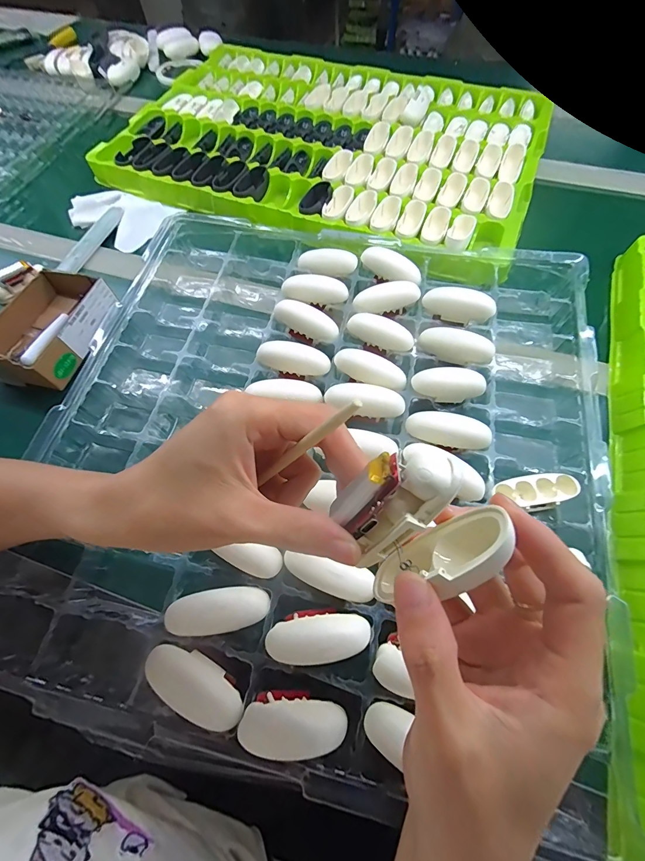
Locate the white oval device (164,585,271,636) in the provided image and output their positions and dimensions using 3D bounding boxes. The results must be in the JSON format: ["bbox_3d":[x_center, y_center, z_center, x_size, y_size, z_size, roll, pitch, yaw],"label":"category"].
[{"bbox_3d":[-0.070,0.119,0.231,0.066,0.011,0.025,-10,65,-4],"label":"white oval device"}]

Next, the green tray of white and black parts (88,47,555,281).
[{"bbox_3d":[0.002,-0.431,0.500,0.580,0.026,0.403,21,67,11],"label":"green tray of white and black parts"}]

